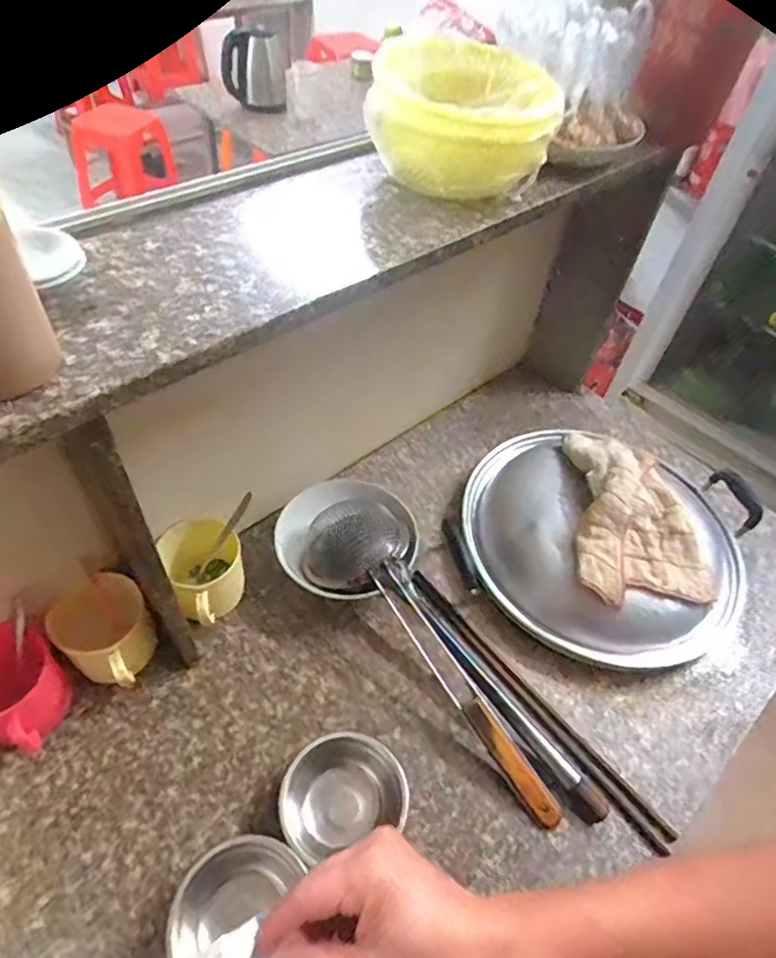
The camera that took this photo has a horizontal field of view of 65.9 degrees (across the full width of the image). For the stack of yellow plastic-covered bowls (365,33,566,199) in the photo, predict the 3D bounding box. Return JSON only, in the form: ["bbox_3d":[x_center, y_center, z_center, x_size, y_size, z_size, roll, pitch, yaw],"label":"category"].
[{"bbox_3d":[0.070,-0.344,0.575,0.167,0.080,0.181,9,50,1],"label":"stack of yellow plastic-covered bowls"}]

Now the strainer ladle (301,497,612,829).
[{"bbox_3d":[0.067,0.209,0.715,0.109,0.055,0.446,-32,72,-28],"label":"strainer ladle"}]

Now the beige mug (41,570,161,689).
[{"bbox_3d":[-0.308,0.184,0.678,0.117,0.101,0.092,38,56,22],"label":"beige mug"}]

